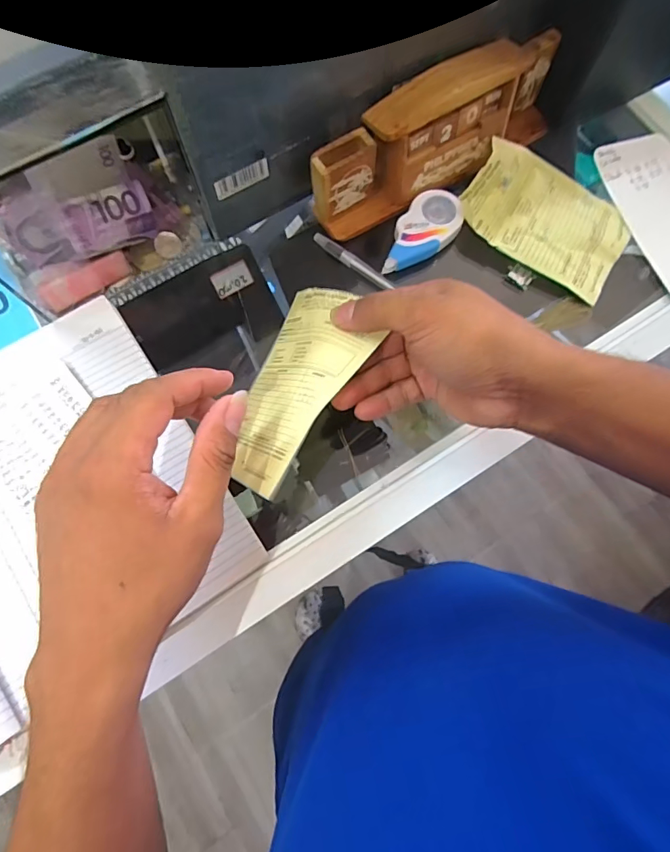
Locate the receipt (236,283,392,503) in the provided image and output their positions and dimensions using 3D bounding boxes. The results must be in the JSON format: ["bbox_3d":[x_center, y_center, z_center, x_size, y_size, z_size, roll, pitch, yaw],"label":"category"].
[{"bbox_3d":[-0.026,-0.027,0.309,0.019,0.090,0.149,35,71,-35],"label":"receipt"}]

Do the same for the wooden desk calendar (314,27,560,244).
[{"bbox_3d":[0.088,-0.244,0.379,0.235,0.078,0.052,-33,77,-9],"label":"wooden desk calendar"}]

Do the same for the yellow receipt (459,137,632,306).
[{"bbox_3d":[0.184,-0.183,0.392,0.140,0.025,0.096,31,77,8],"label":"yellow receipt"}]

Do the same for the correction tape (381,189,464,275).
[{"bbox_3d":[0.074,-0.164,0.392,0.045,0.013,0.086,36,78,9],"label":"correction tape"}]

